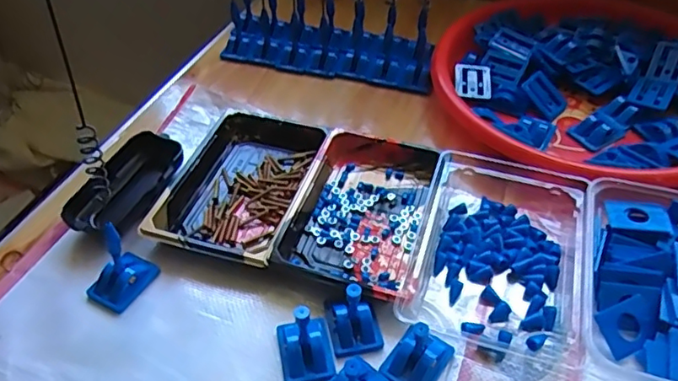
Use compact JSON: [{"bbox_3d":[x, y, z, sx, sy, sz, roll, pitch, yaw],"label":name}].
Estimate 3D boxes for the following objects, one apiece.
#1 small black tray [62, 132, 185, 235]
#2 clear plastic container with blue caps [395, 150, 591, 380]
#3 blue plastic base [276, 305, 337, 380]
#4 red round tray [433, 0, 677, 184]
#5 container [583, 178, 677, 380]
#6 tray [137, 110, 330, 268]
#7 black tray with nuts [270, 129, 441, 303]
[{"bbox_3d":[-0.171,-0.005,0.472,0.058,0.027,0.109,14,47,15],"label":"small black tray"},{"bbox_3d":[0.122,0.040,0.422,0.119,0.031,0.184,12,47,14],"label":"clear plastic container with blue caps"},{"bbox_3d":[-0.023,0.094,0.364,0.035,0.044,0.043,-10,45,-8],"label":"blue plastic base"},{"bbox_3d":[0.255,-0.114,0.558,0.287,0.042,0.301,-1,45,1],"label":"red round tray"},{"bbox_3d":[0.230,0.063,0.391,0.111,0.036,0.156,13,47,14],"label":"container"},{"bbox_3d":[-0.080,-0.008,0.484,0.109,0.024,0.169,12,46,13],"label":"tray"},{"bbox_3d":[0.019,0.013,0.453,0.099,0.025,0.160,12,47,13],"label":"black tray with nuts"}]

